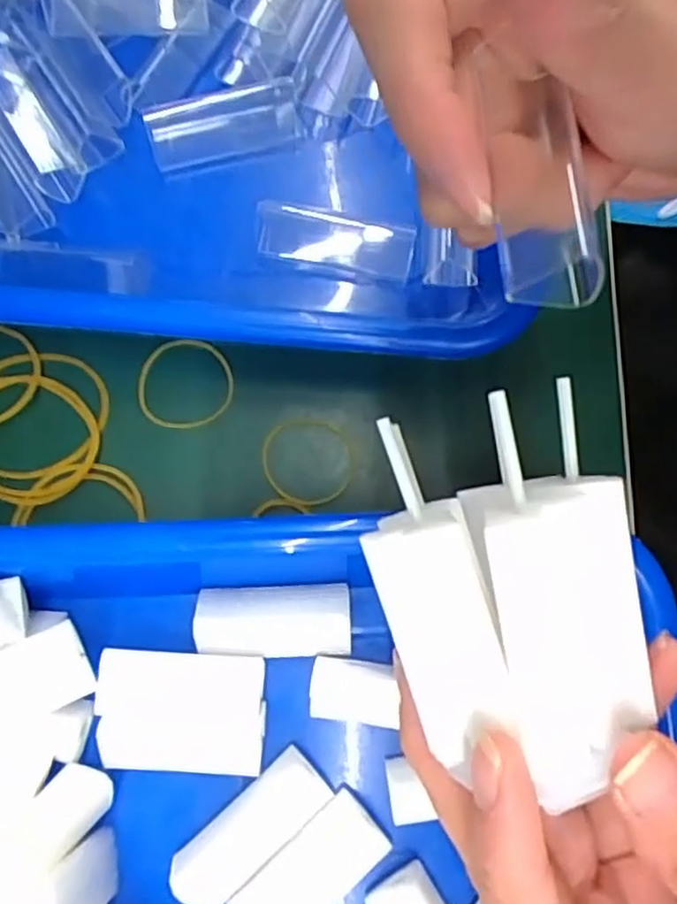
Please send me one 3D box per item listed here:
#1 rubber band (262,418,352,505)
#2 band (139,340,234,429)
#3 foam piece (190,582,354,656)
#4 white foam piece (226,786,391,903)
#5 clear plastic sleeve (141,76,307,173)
[{"bbox_3d":[-0.010,0.003,0.236,0.030,0.004,0.030,0,78,0],"label":"rubber band"},{"bbox_3d":[-0.052,-0.023,0.240,0.033,0.005,0.030,0,78,0],"label":"band"},{"bbox_3d":[-0.019,0.050,0.208,0.045,0.010,0.020,-2,78,0],"label":"foam piece"},{"bbox_3d":[-0.008,0.117,0.194,0.045,0.008,0.020,-41,80,-8],"label":"white foam piece"},{"bbox_3d":[-0.041,-0.119,0.255,0.054,0.010,0.025,-17,78,-3],"label":"clear plastic sleeve"}]

